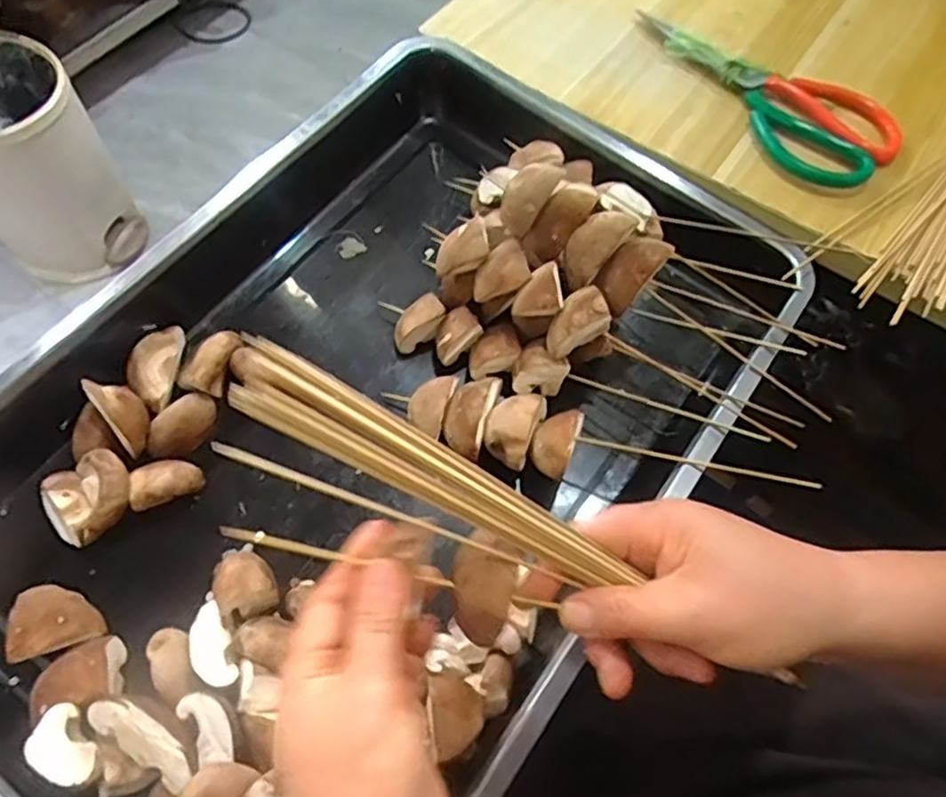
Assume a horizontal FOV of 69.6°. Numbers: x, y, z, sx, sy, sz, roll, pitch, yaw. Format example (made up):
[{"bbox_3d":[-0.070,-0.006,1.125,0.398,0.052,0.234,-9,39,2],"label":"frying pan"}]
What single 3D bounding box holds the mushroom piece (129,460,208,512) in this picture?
[{"bbox_3d":[-0.203,0.056,0.451,0.043,0.022,0.027,-24,66,-13],"label":"mushroom piece"}]

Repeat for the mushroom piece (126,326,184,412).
[{"bbox_3d":[-0.225,-0.024,0.481,0.030,0.015,0.063,7,63,2],"label":"mushroom piece"}]

